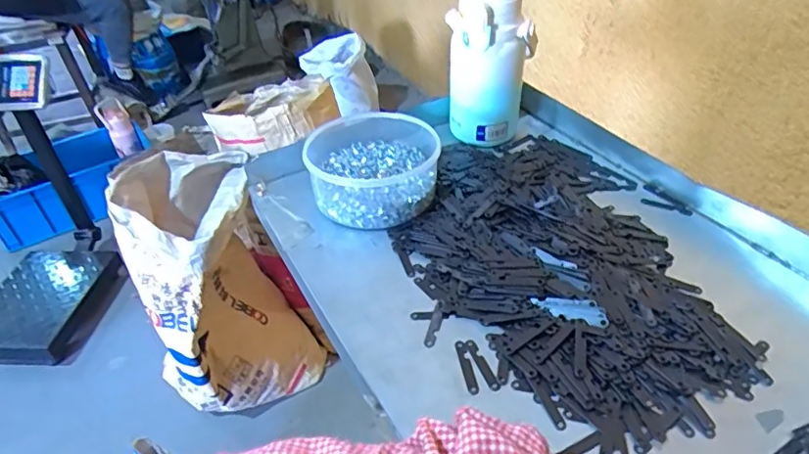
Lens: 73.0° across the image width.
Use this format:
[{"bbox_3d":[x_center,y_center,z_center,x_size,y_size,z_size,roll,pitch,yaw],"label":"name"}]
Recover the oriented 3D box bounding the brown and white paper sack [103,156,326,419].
[{"bbox_3d":[-0.433,0.132,1.312,0.338,0.538,0.383,-18,40,-15],"label":"brown and white paper sack"}]

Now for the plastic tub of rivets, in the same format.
[{"bbox_3d":[-0.035,-0.073,0.638,0.149,0.061,0.166,-5,39,0],"label":"plastic tub of rivets"}]

